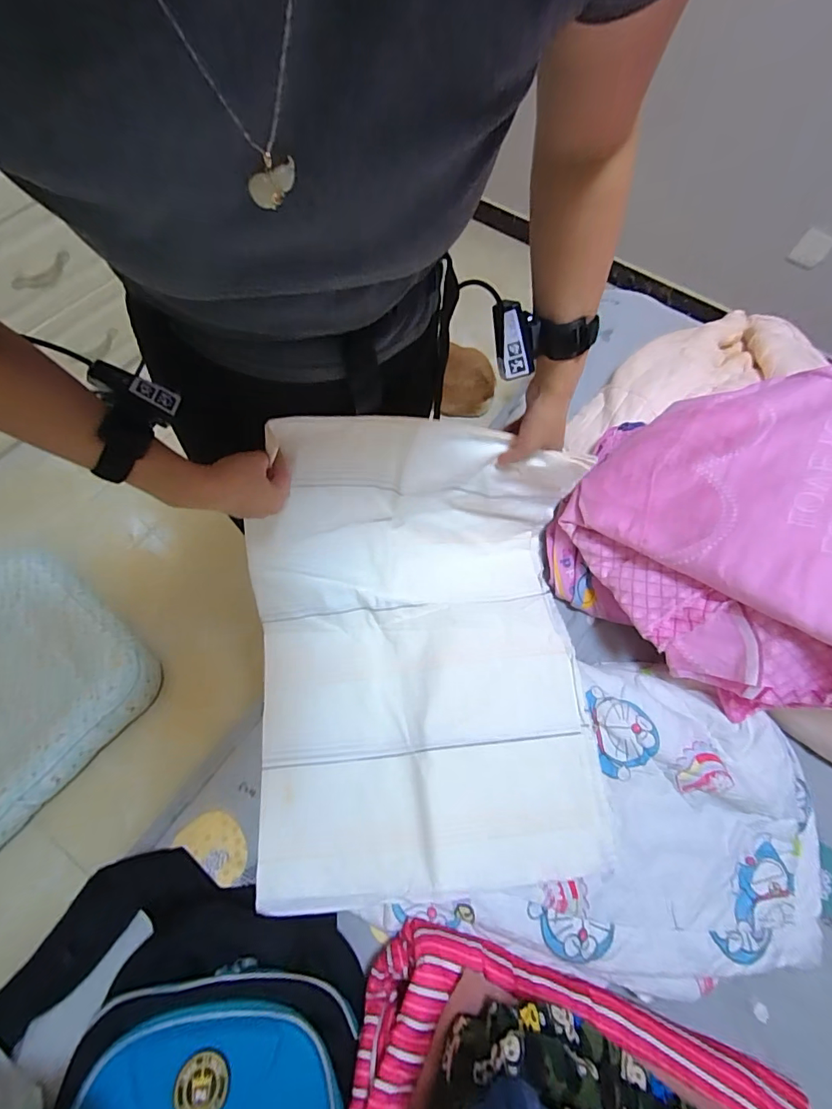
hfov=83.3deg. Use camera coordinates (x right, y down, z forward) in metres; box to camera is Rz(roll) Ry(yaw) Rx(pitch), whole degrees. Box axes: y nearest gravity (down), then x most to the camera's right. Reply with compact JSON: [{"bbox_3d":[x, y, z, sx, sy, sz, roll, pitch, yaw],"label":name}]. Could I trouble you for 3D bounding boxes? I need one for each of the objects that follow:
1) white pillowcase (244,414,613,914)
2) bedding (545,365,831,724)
[{"bbox_3d":[0.003,0.122,0.551,0.406,0.241,0.497,-1,66,-4],"label":"white pillowcase"},{"bbox_3d":[0.462,-0.013,0.593,0.512,0.322,0.362,40,69,14],"label":"bedding"}]

